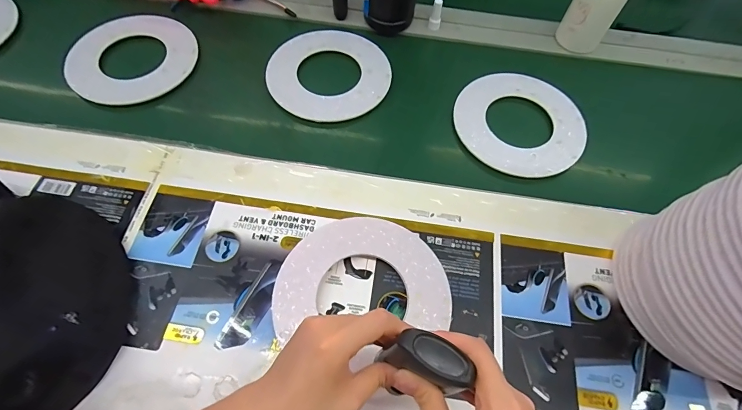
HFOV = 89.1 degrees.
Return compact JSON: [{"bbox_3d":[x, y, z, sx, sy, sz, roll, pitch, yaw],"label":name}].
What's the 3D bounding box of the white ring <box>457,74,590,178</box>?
[{"bbox_3d":[0.227,-0.130,0.571,0.190,0.007,0.188,1,63,-2],"label":"white ring"}]

